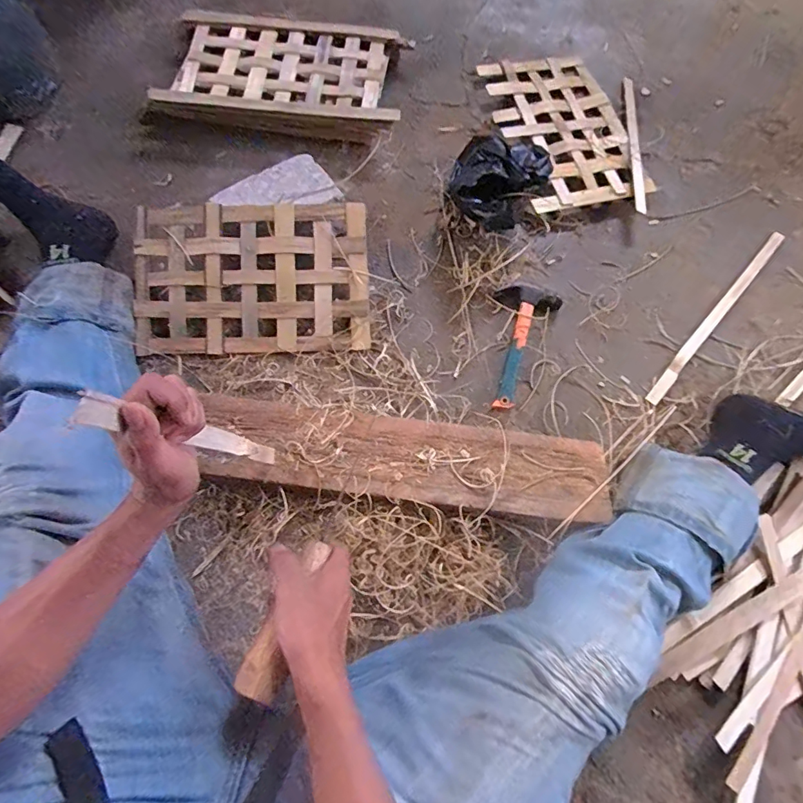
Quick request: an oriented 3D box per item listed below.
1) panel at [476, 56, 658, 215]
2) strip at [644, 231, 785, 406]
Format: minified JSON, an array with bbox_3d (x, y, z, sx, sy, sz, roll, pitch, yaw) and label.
[{"bbox_3d":[0.296,-0.507,0.857,0.217,0.020,0.359,-14,73,-5],"label":"panel"},{"bbox_3d":[0.521,-0.144,0.765,0.022,0.006,0.412,41,77,11],"label":"strip"}]

